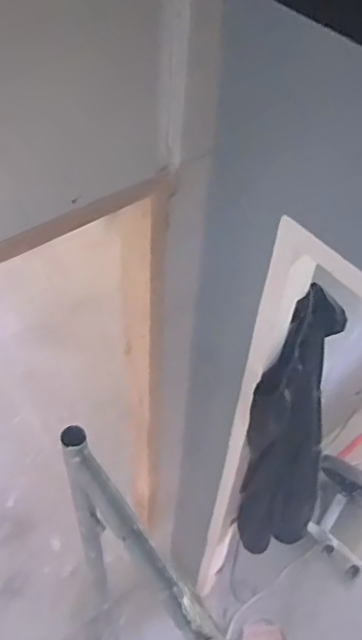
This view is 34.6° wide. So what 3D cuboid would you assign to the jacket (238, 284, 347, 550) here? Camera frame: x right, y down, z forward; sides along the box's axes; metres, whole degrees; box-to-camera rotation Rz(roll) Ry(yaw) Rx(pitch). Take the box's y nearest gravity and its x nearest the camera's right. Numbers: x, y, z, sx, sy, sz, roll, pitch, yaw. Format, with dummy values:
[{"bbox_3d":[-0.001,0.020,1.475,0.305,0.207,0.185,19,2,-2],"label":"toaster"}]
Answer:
[{"bbox_3d":[0.274,0.346,1.447,0.208,0.993,0.169,32,55,22],"label":"jacket"}]

